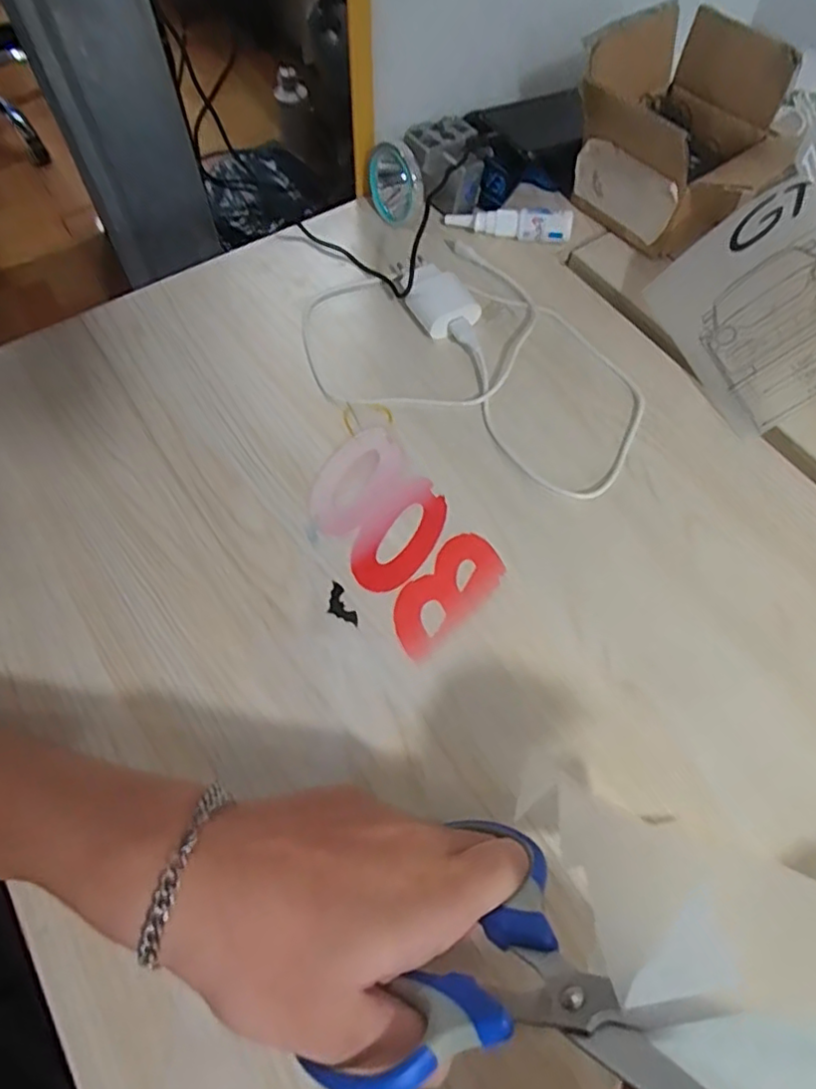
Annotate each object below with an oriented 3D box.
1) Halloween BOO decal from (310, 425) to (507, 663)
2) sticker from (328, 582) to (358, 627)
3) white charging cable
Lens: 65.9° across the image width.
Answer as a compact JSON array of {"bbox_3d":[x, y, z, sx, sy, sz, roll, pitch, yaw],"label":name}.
[{"bbox_3d":[-0.007,-0.009,0.394,0.078,0.005,0.143,-34,68,-17],"label":"Halloween BOO decal"},{"bbox_3d":[-0.041,0.036,0.371,0.013,0.004,0.029,-26,65,-9],"label":"sticker"},{"bbox_3d":[0.056,-0.152,0.466,0.253,0.021,0.203,27,66,11],"label":"white charging cable"}]

